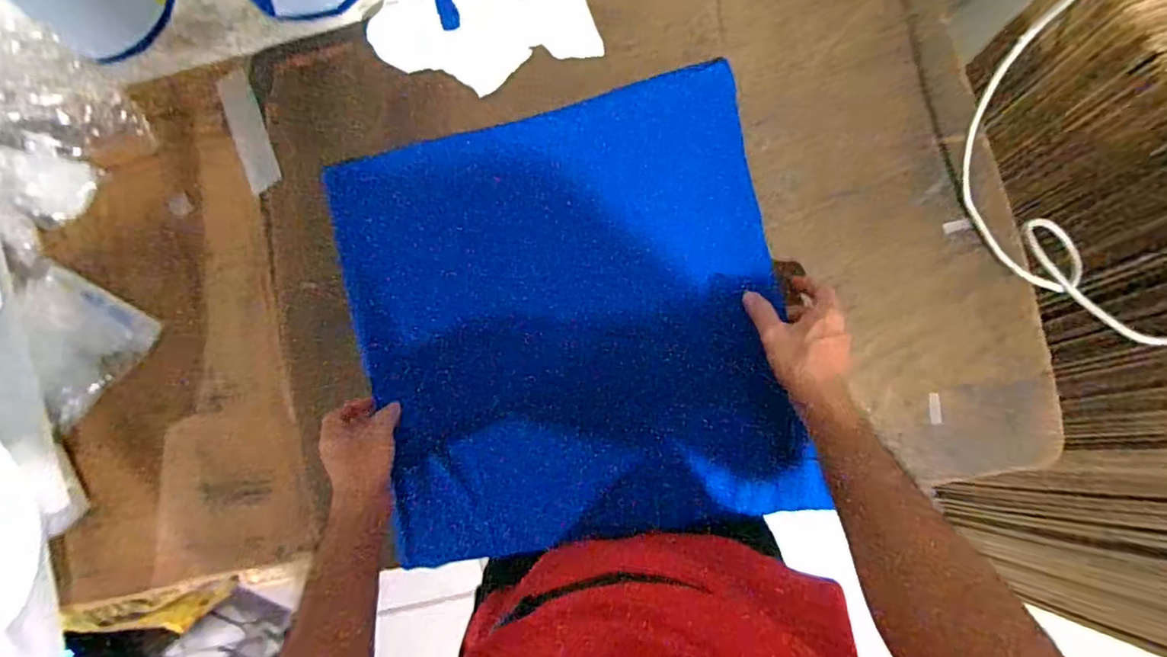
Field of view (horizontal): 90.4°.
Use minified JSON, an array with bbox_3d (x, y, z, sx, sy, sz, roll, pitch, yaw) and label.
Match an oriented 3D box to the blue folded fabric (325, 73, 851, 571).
[{"bbox_3d":[-0.015,-0.013,0.634,0.442,0.071,0.474,-13,84,6],"label":"blue folded fabric"}]

